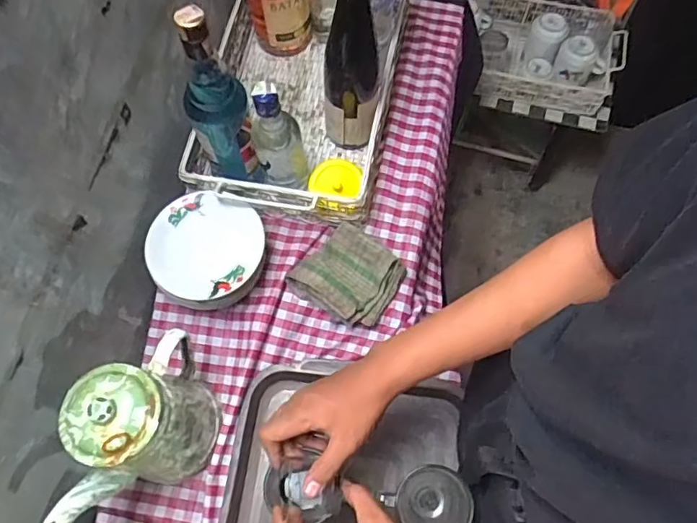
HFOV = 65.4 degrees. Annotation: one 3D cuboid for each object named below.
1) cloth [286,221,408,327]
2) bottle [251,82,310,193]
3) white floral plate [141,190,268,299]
[{"bbox_3d":[0.000,0.019,0.721,0.122,0.040,0.109,32,73,14],"label":"cloth"},{"bbox_3d":[-0.089,-0.153,0.698,0.059,0.205,0.053,-15,68,-4],"label":"bottle"},{"bbox_3d":[-0.184,-0.021,0.693,0.142,0.022,0.137,-1,68,2],"label":"white floral plate"}]

